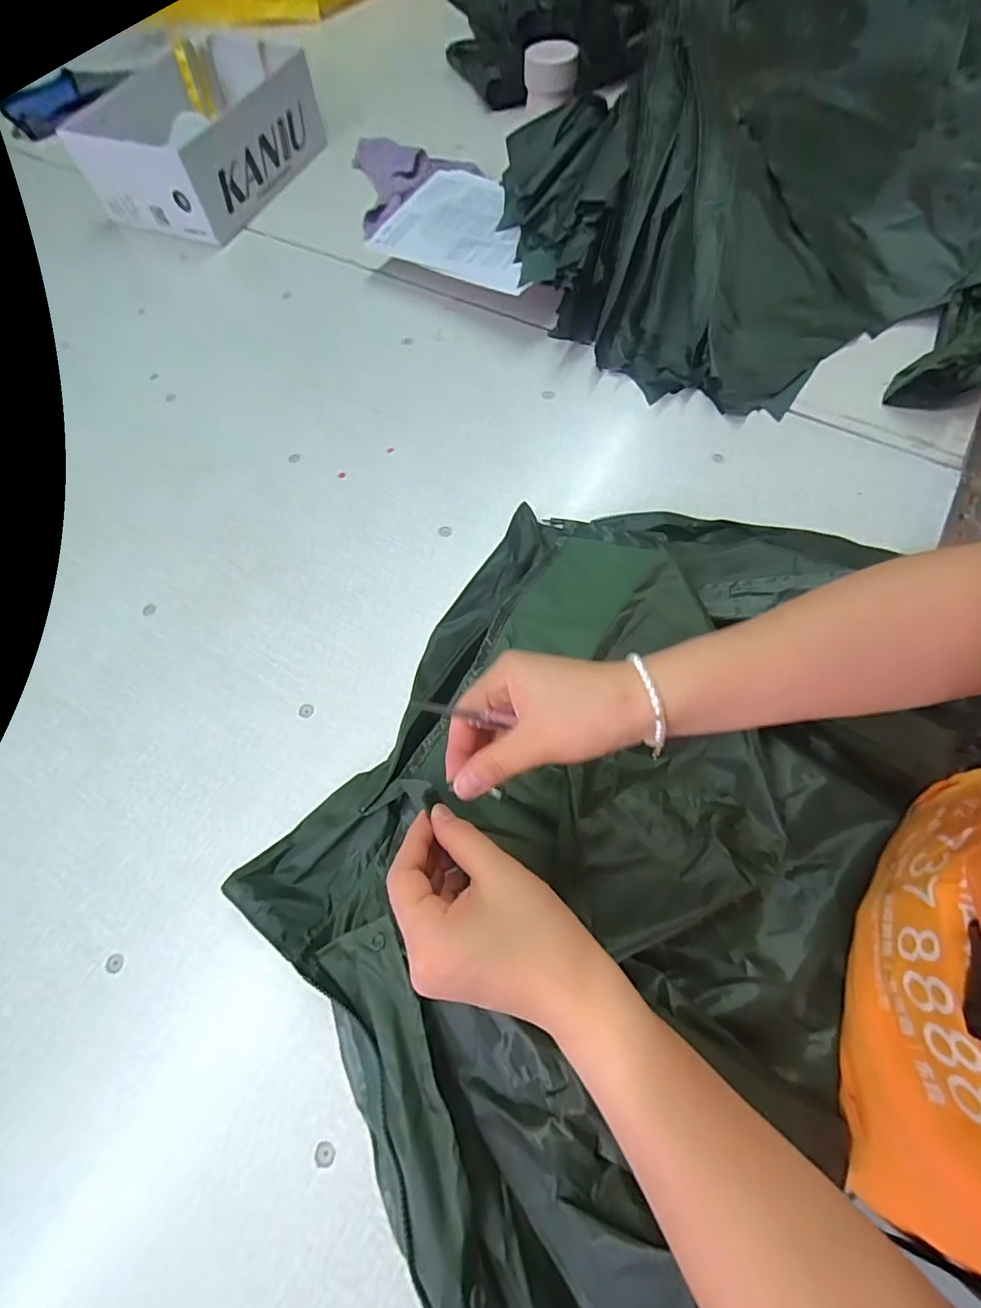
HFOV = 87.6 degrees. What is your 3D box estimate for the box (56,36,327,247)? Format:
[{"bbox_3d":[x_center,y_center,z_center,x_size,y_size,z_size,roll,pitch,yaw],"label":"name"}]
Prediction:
[{"bbox_3d":[-0.462,-0.859,0.854,0.231,0.113,0.344,26,70,13],"label":"box"}]

